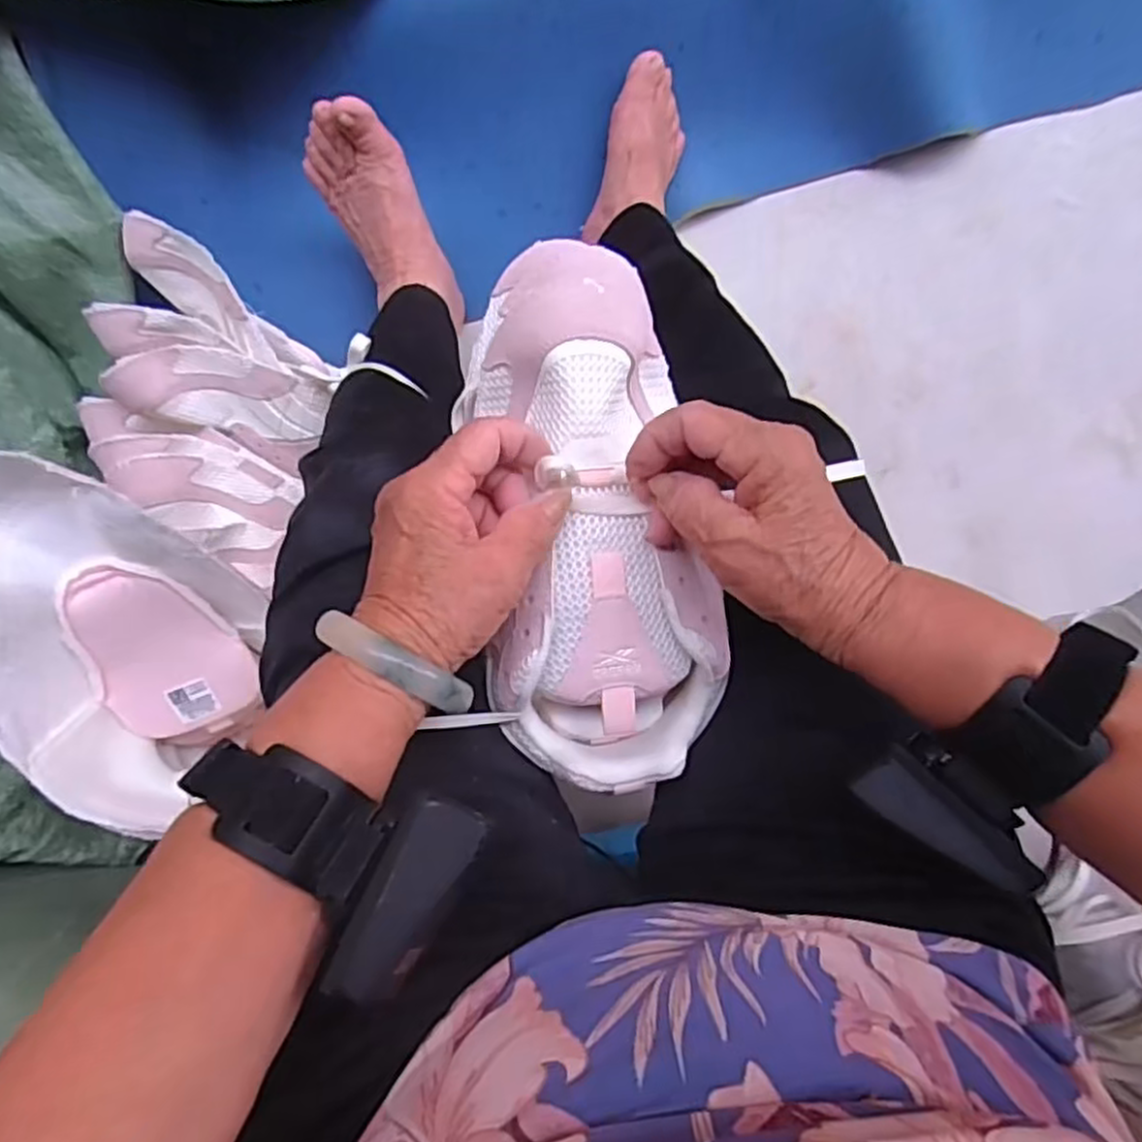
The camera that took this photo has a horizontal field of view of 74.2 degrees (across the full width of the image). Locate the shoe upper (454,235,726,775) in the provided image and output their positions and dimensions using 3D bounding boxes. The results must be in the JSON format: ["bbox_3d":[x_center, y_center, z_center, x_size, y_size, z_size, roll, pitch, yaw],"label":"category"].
[{"bbox_3d":[0.008,-0.026,0.364,0.112,0.058,0.258,-7,90,-1],"label":"shoe upper"}]

